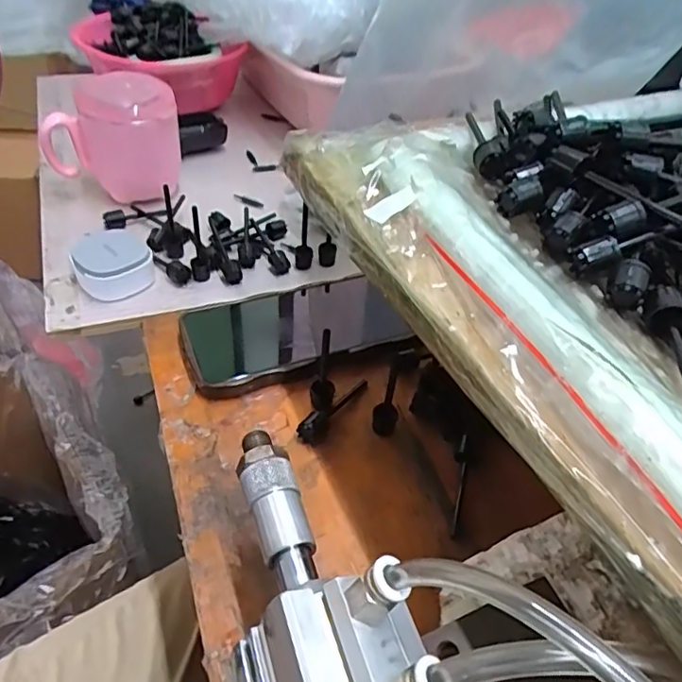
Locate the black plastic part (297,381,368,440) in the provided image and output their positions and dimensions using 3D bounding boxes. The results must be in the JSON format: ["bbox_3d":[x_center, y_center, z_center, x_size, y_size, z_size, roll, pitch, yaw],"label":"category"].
[{"bbox_3d":[-0.003,0.040,0.358,0.010,0.013,0.063,30,49,22],"label":"black plastic part"}]

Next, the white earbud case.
[{"bbox_3d":[-0.176,-0.063,0.437,0.054,0.031,0.054,-15,48,-20],"label":"white earbud case"}]

